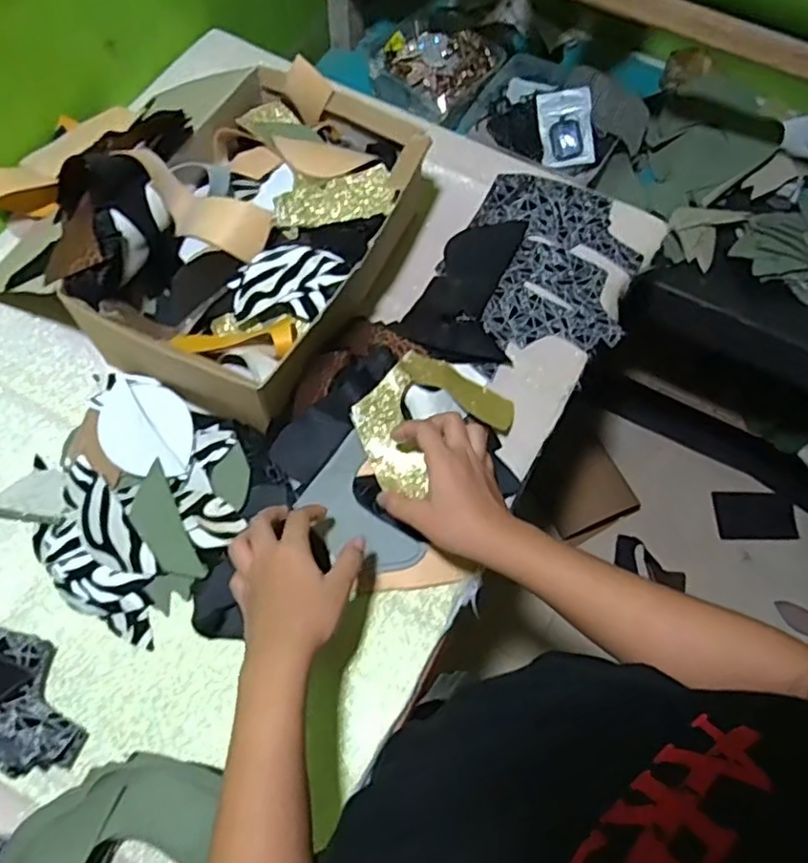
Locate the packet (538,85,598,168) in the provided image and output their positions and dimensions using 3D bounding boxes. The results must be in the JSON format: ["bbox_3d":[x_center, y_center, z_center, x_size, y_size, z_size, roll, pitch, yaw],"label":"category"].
[{"bbox_3d":[0.218,-0.407,0.860,0.068,0.010,0.099,-4,101,21],"label":"packet"}]

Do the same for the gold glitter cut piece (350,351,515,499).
[{"bbox_3d":[0.025,-0.019,0.594,0.150,0.020,0.105,-32,89,-23],"label":"gold glitter cut piece"}]

